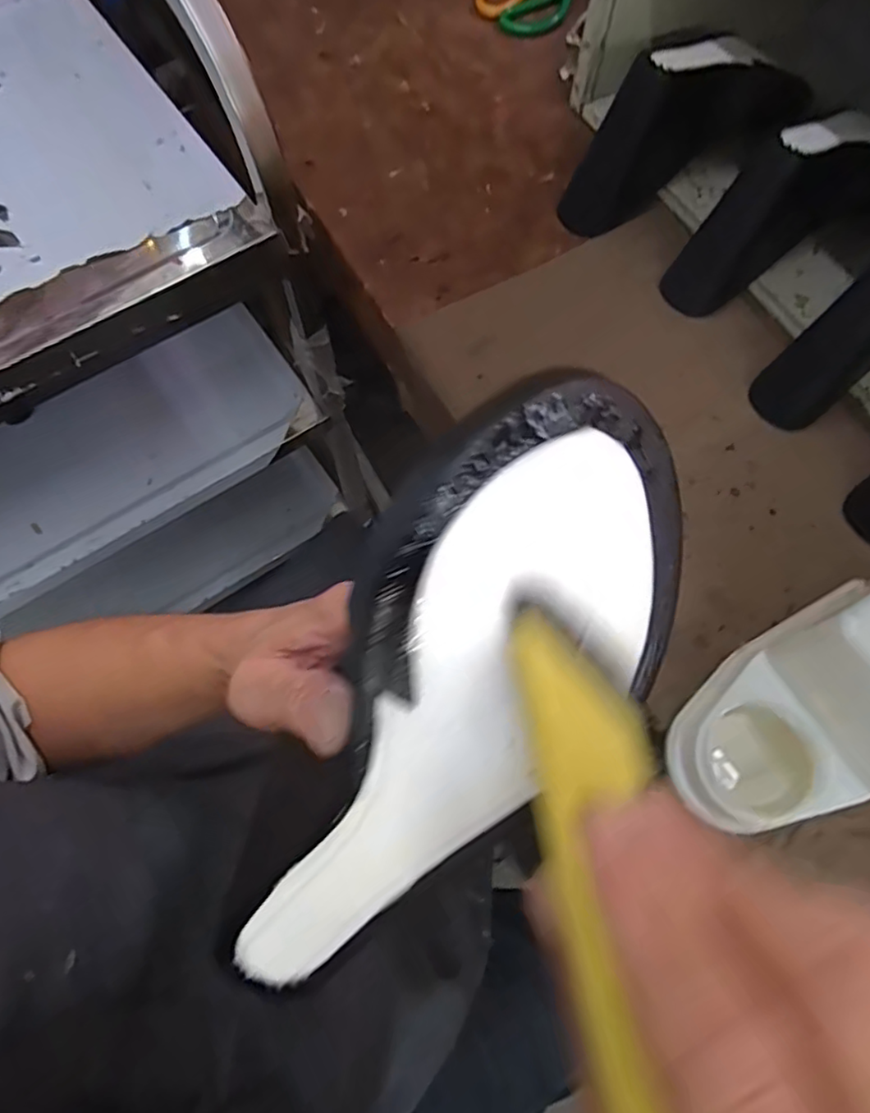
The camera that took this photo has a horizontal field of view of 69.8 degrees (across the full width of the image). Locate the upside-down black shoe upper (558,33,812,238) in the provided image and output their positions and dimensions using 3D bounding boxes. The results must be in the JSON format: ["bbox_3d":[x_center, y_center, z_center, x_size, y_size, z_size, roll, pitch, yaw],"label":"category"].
[{"bbox_3d":[0.214,-0.389,0.543,0.239,0.112,0.064,-30,71,2],"label":"upside-down black shoe upper"}]

